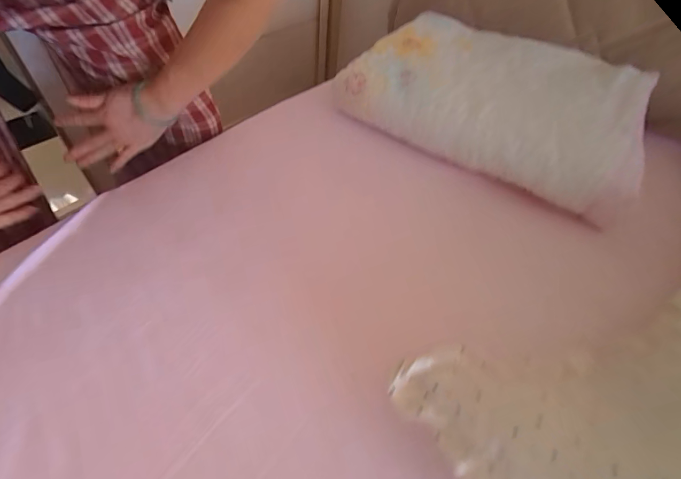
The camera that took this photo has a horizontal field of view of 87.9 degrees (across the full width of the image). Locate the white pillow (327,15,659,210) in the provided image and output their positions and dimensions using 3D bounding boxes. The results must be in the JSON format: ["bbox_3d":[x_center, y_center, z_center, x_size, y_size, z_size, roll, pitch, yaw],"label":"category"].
[{"bbox_3d":[0.273,-0.265,0.634,0.461,0.091,0.338,31,54,17],"label":"white pillow"}]

